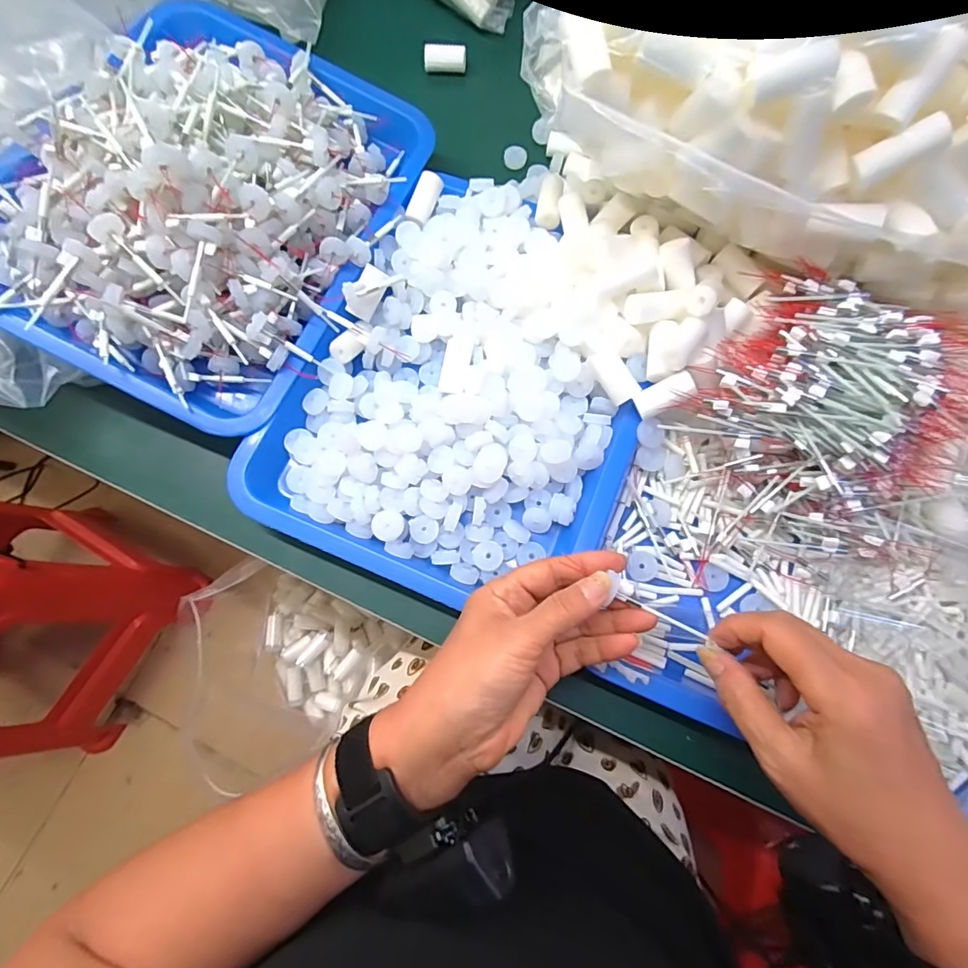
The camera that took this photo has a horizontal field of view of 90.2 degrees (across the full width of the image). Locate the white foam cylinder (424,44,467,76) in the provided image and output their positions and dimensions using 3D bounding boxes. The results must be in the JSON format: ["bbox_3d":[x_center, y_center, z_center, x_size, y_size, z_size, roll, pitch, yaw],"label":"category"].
[{"bbox_3d":[-0.038,-0.427,0.484,0.041,0.021,0.020,-2,75,0],"label":"white foam cylinder"}]

